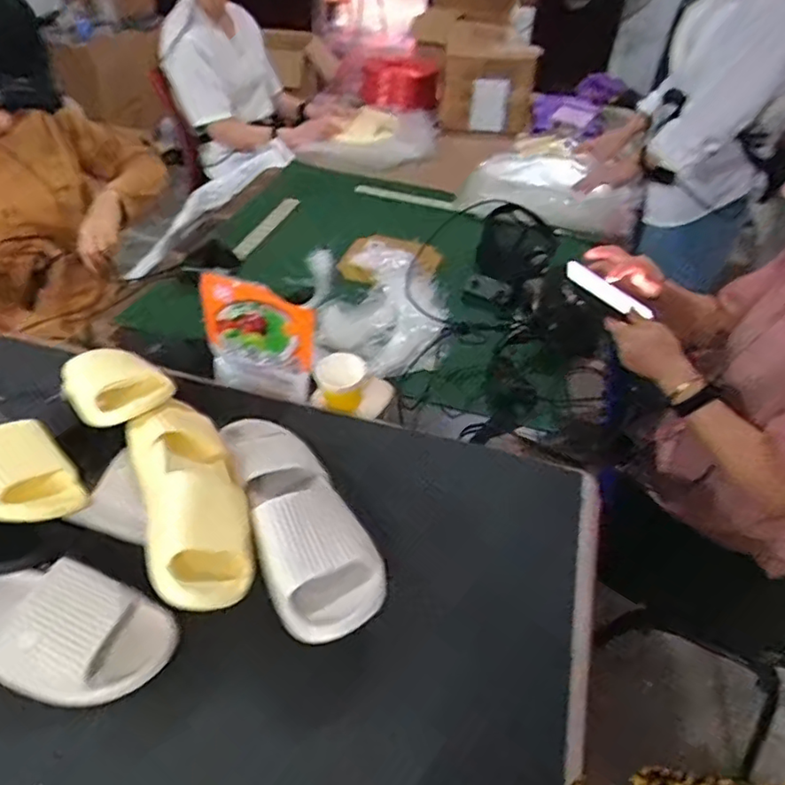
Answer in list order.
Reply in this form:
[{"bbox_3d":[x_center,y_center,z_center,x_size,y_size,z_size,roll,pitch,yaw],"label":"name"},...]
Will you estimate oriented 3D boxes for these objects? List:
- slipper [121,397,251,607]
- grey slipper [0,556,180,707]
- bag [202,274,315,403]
[{"bbox_3d":[-0.223,0.102,0.668,0.107,0.076,0.292,-15,45,-20],"label":"slipper"},{"bbox_3d":[-0.353,0.219,0.604,0.263,0.057,0.112,16,43,13],"label":"grey slipper"},{"bbox_3d":[-0.205,-0.077,0.933,0.182,0.194,0.033,15,43,11],"label":"bag"}]

